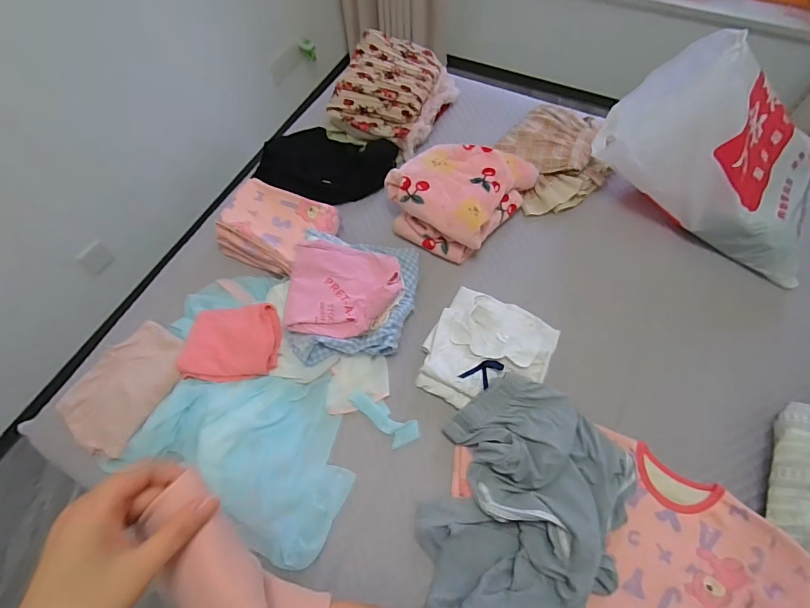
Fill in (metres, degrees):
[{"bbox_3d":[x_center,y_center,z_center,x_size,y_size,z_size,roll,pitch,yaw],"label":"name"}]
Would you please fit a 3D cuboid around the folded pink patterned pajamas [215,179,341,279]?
[{"bbox_3d":[-0.311,-0.182,1.036,0.262,0.105,0.190,22,66,14],"label":"folded pink patterned pajamas"}]

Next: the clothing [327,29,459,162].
[{"bbox_3d":[-0.038,-0.594,1.190,0.289,0.131,0.314,22,66,14],"label":"clothing"}]

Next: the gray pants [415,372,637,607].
[{"bbox_3d":[0.207,0.355,0.754,0.317,0.084,0.412,23,66,14],"label":"gray pants"}]

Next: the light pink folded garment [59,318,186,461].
[{"bbox_3d":[-0.576,0.165,0.885,0.173,0.037,0.259,29,67,17],"label":"light pink folded garment"}]

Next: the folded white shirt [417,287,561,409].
[{"bbox_3d":[0.171,0.097,0.902,0.246,0.062,0.259,25,66,15],"label":"folded white shirt"}]

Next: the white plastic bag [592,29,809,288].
[{"bbox_3d":[0.680,-0.324,0.925,0.488,0.368,0.270,22,66,14],"label":"white plastic bag"}]

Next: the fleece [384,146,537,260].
[{"bbox_3d":[0.131,-0.279,1.053,0.260,0.133,0.325,34,69,19],"label":"fleece"}]

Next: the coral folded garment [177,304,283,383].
[{"bbox_3d":[-0.366,0.081,0.916,0.203,0.046,0.163,-8,62,-2],"label":"coral folded garment"}]

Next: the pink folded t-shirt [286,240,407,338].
[{"bbox_3d":[-0.127,-0.033,0.918,0.237,0.077,0.203,3,62,4],"label":"pink folded t-shirt"}]

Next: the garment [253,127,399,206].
[{"bbox_3d":[-0.225,-0.380,1.171,0.360,0.043,0.234,21,65,13],"label":"garment"}]

